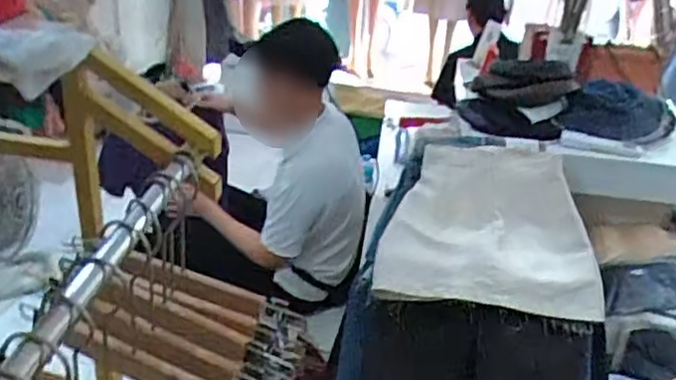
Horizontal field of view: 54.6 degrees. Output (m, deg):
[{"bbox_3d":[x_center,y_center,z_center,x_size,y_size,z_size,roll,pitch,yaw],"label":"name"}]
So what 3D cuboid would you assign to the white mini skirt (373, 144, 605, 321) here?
[{"bbox_3d":[0.322,0.069,1.406,0.466,0.380,0.087,3,-20,4],"label":"white mini skirt"}]

